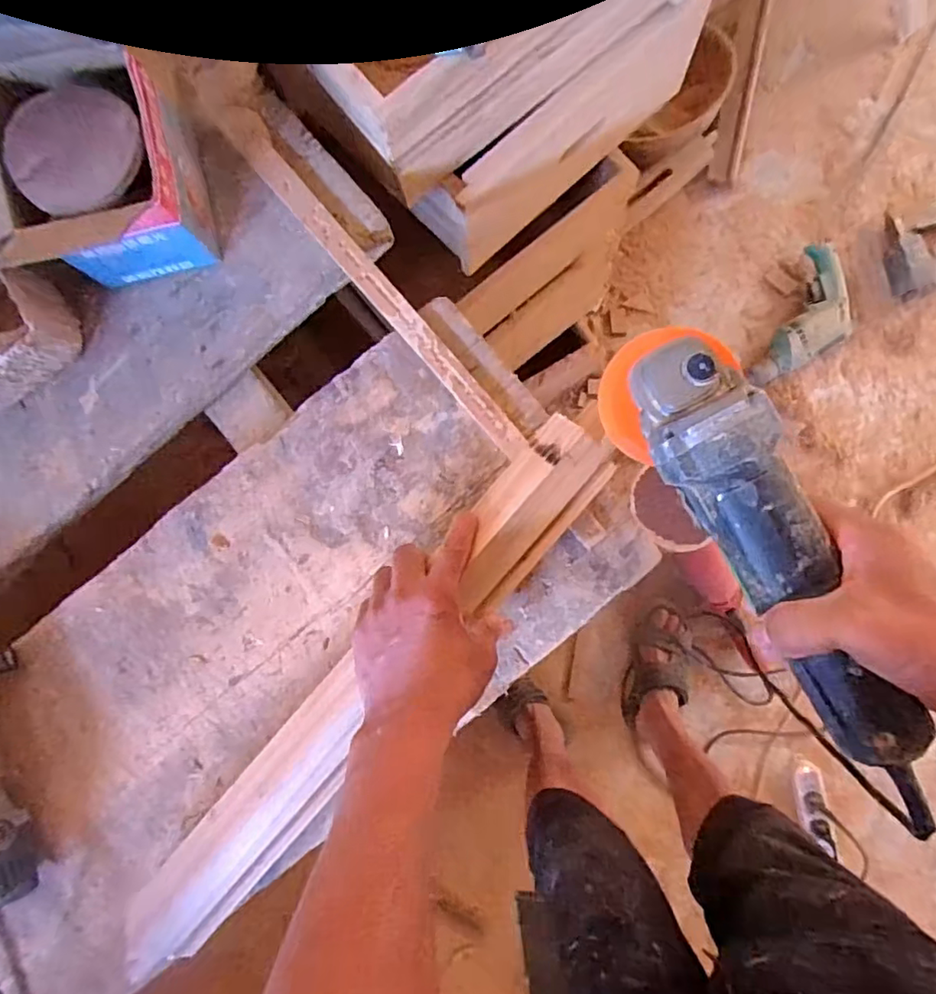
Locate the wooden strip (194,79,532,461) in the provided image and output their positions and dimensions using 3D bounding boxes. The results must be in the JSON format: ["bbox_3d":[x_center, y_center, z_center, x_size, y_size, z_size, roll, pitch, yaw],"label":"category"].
[{"bbox_3d":[-0.095,-0.199,0.511,0.031,0.022,0.423,-40,84,5],"label":"wooden strip"}]

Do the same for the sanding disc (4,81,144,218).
[{"bbox_3d":[-0.286,-0.254,0.424,0.095,0.015,0.078,-20,104,2],"label":"sanding disc"}]

